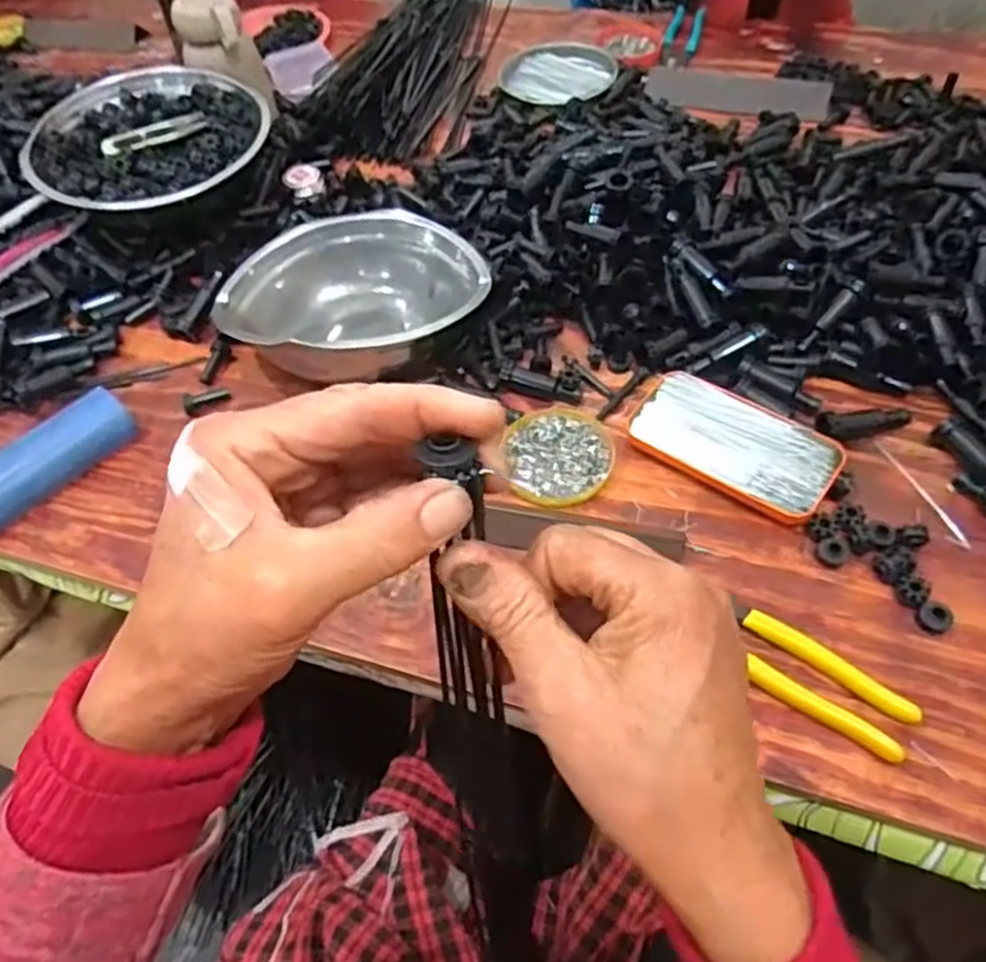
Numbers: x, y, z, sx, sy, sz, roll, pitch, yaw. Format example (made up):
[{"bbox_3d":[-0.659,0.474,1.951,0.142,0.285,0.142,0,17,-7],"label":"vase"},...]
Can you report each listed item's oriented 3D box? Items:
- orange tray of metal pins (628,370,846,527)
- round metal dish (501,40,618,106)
[{"bbox_3d":[0.173,-0.026,0.545,0.143,0.017,0.076,31,63,24],"label":"orange tray of metal pins"},{"bbox_3d":[0.073,-0.487,0.892,0.137,0.014,0.144,-2,55,3],"label":"round metal dish"}]

